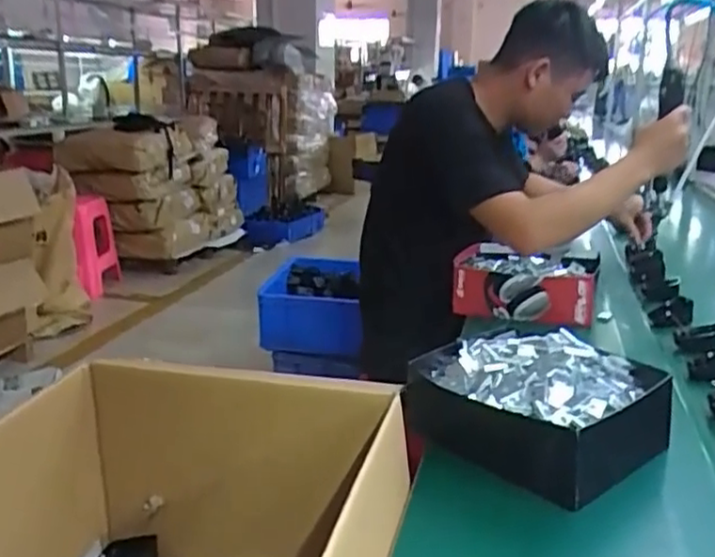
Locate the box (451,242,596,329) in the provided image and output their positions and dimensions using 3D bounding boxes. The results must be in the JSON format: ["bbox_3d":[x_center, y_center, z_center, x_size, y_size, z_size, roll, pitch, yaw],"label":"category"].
[{"bbox_3d":[0.305,0.010,1.247,0.239,0.082,0.212,7,16,18],"label":"box"}]

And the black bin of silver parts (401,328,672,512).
[{"bbox_3d":[0.187,0.136,0.758,0.215,0.090,0.244,-10,19,-36],"label":"black bin of silver parts"}]

